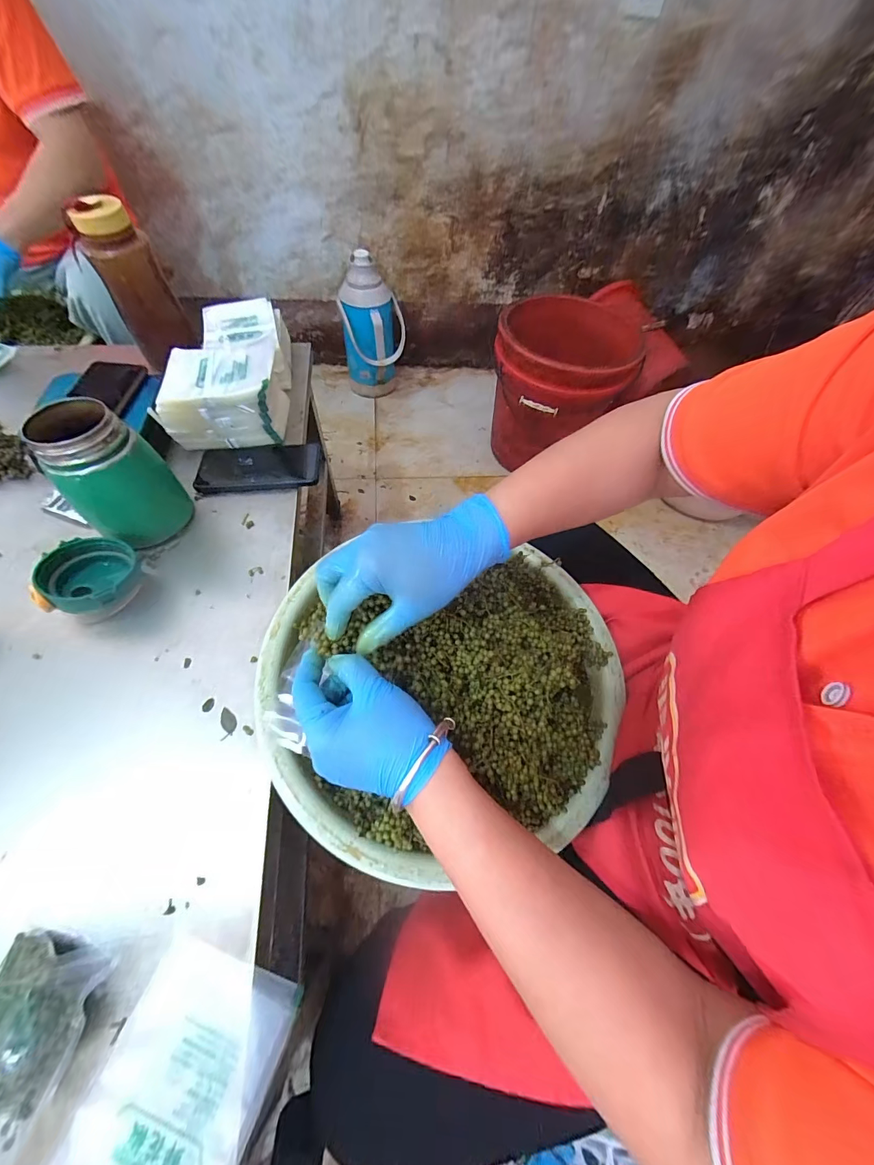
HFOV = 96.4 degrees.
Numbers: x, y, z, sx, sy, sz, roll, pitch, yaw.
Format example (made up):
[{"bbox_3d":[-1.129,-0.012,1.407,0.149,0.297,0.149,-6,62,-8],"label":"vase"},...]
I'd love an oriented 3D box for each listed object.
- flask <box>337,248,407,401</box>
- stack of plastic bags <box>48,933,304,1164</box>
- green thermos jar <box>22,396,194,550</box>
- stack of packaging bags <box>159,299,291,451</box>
[{"bbox_3d":[-0.192,-0.754,1.216,0.188,0.351,0.164,-9,61,-9],"label":"flask"},{"bbox_3d":[-0.172,0.346,0.258,0.116,0.011,0.149,20,61,8],"label":"stack of plastic bags"},{"bbox_3d":[-0.358,-0.115,0.440,0.097,0.147,0.080,-36,68,-21],"label":"green thermos jar"},{"bbox_3d":[-0.312,-0.332,0.601,0.150,0.092,0.263,-4,60,-6],"label":"stack of packaging bags"}]

